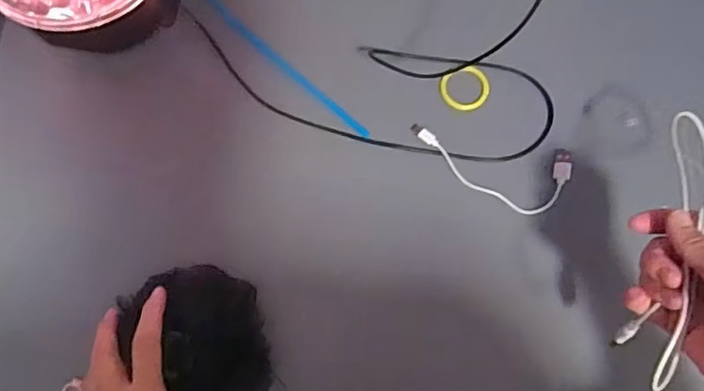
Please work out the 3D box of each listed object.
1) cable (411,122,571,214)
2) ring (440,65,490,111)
[{"bbox_3d":[0.119,-0.022,0.494,0.140,0.007,0.062,10,76,2],"label":"cable"},{"bbox_3d":[0.104,-0.095,0.510,0.046,0.007,0.039,-21,77,-6],"label":"ring"}]

